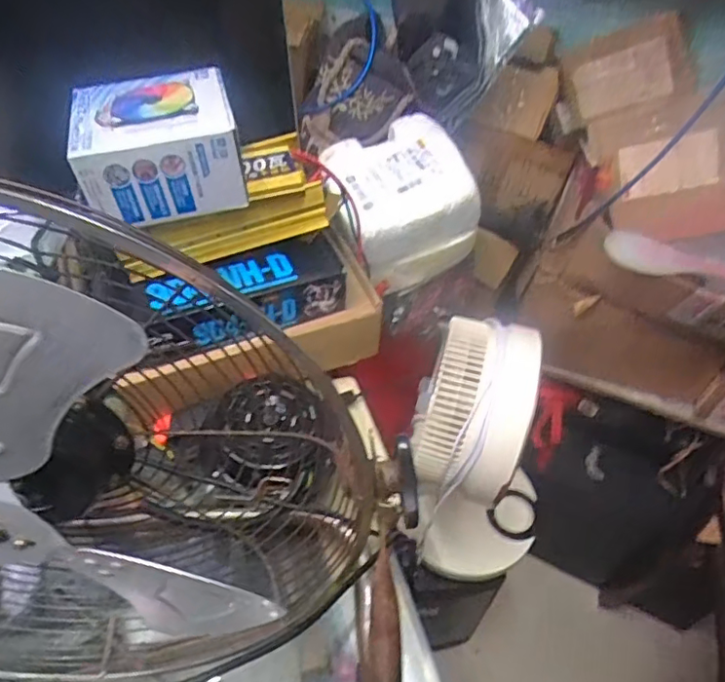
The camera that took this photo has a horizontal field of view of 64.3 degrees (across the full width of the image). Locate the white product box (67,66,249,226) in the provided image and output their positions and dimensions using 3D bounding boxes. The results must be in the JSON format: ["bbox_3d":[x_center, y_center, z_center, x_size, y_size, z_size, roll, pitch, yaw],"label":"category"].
[{"bbox_3d":[-0.190,-0.184,0.539,0.135,0.082,0.124,-11,49,-13],"label":"white product box"}]

